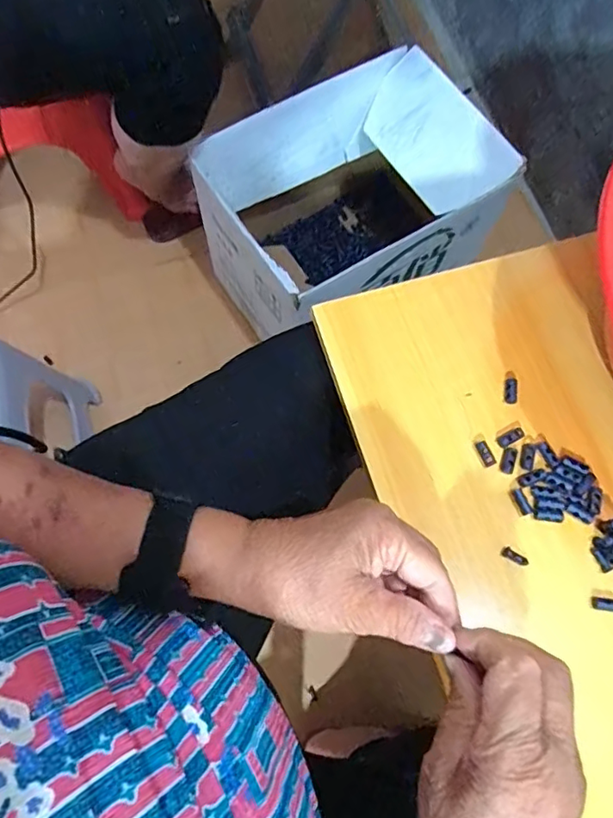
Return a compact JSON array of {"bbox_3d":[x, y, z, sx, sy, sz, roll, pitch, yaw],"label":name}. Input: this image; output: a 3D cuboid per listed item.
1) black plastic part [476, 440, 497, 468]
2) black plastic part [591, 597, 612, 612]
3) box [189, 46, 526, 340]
[{"bbox_3d":[0.127,0.031,0.388,0.009,0.004,0.018,-17,74,-7],"label":"black plastic part"},{"bbox_3d":[0.196,0.127,0.358,0.020,0.004,0.008,9,73,1],"label":"black plastic part"},{"bbox_3d":[0.068,-0.305,0.909,0.402,0.291,0.299,-33,77,-11],"label":"box"}]

